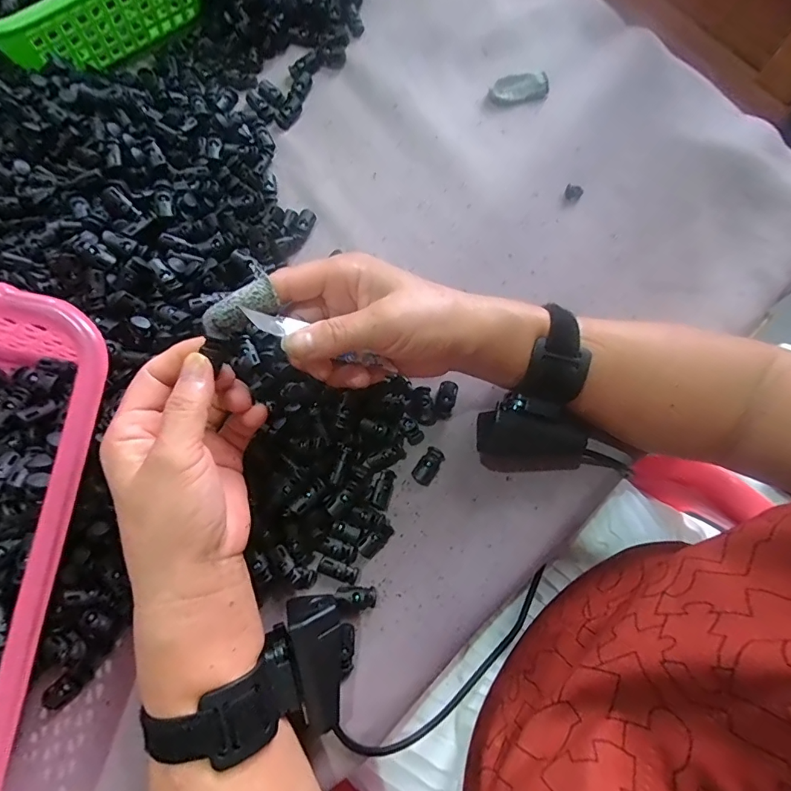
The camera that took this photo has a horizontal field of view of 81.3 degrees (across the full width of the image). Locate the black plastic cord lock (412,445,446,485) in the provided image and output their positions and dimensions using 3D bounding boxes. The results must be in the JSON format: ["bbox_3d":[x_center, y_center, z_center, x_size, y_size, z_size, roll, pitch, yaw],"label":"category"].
[{"bbox_3d":[0.024,0.051,0.337,0.015,0.011,0.028,34,76,8],"label":"black plastic cord lock"}]

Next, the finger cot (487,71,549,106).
[{"bbox_3d":[0.116,-0.290,0.434,0.058,0.004,0.032,-12,75,-5],"label":"finger cot"}]

